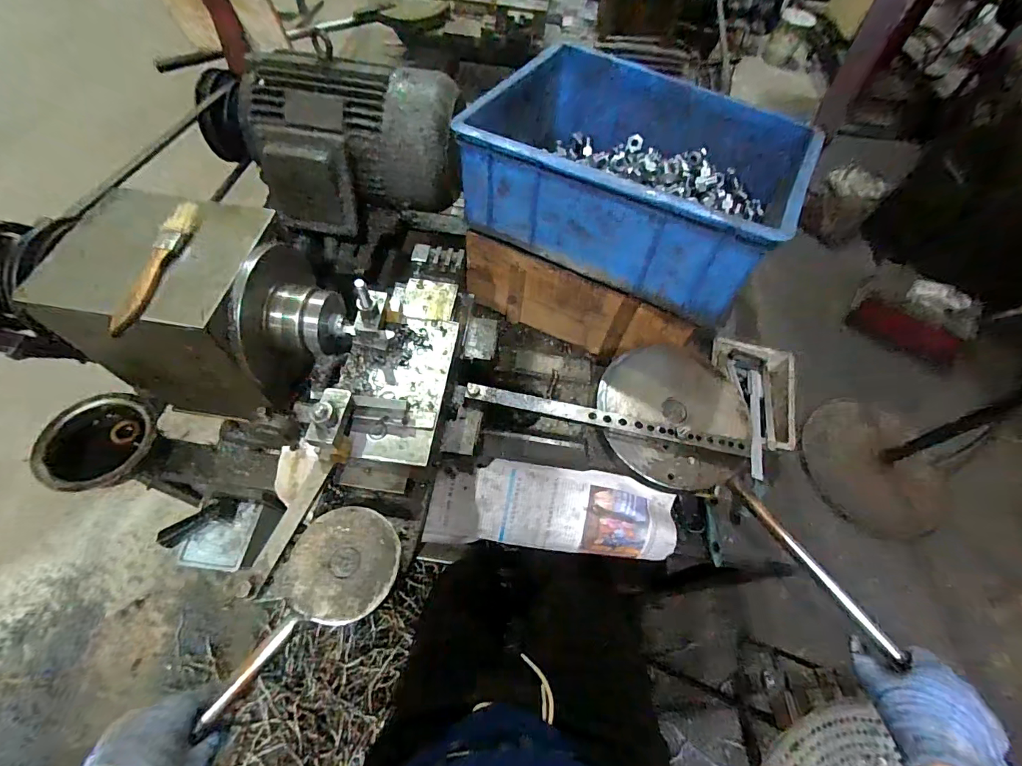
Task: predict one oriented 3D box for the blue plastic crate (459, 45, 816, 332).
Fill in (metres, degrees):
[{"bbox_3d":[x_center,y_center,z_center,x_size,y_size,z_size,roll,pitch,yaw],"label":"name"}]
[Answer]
[{"bbox_3d":[0.175,-0.294,0.600,0.395,0.137,0.299,26,61,12],"label":"blue plastic crate"}]

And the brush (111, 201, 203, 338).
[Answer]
[{"bbox_3d":[-0.324,-0.109,0.396,0.028,0.015,0.150,8,59,2],"label":"brush"}]

